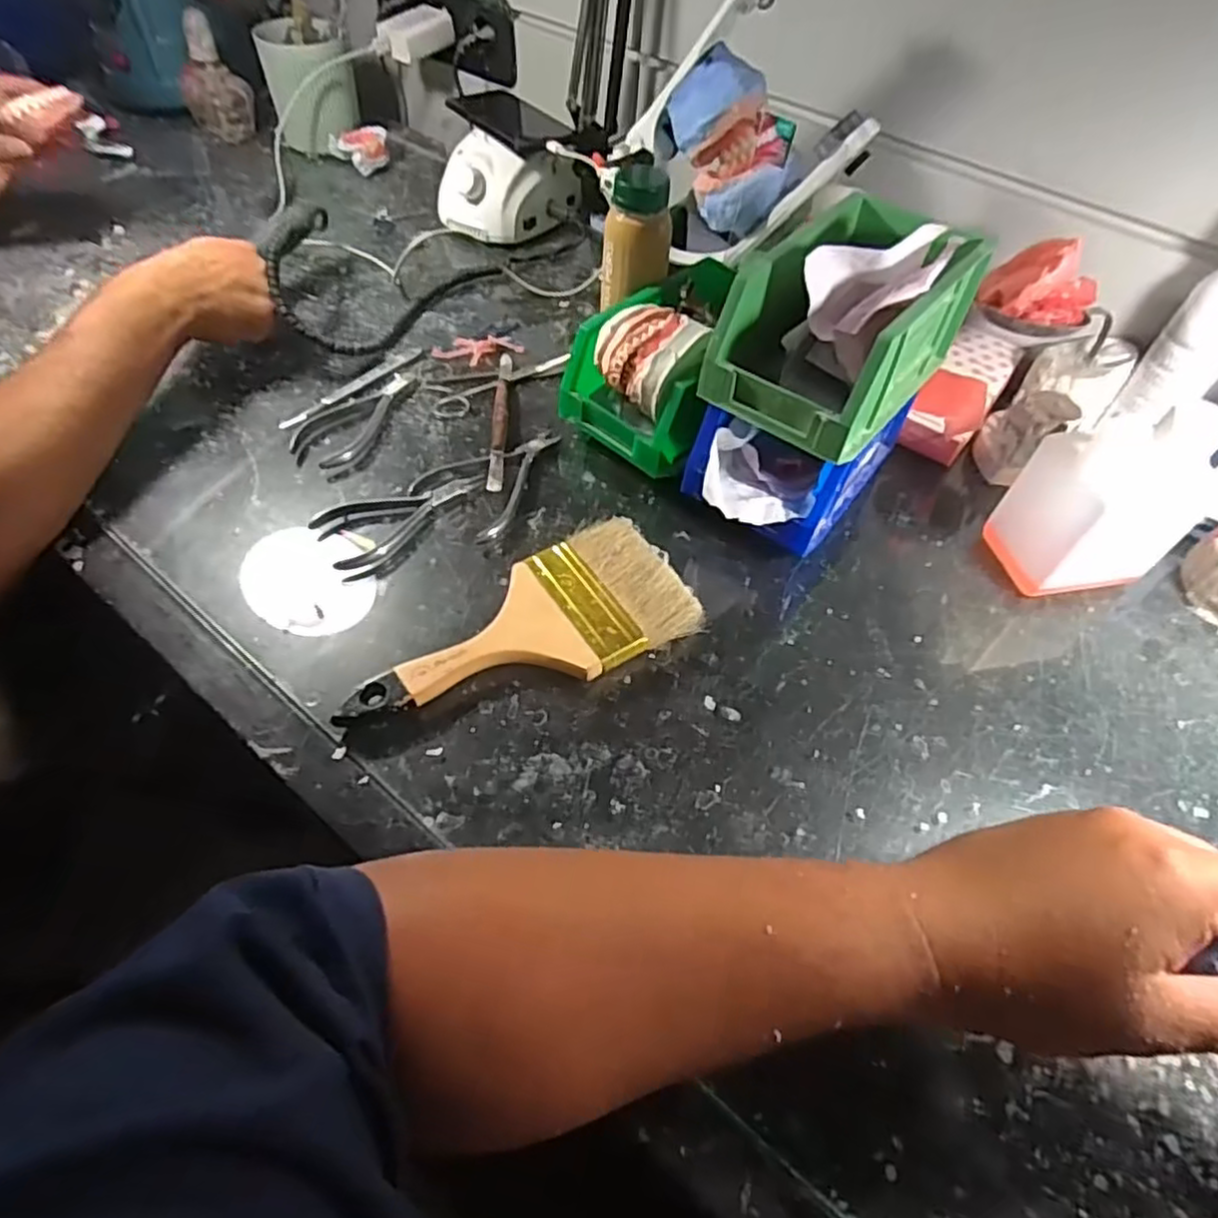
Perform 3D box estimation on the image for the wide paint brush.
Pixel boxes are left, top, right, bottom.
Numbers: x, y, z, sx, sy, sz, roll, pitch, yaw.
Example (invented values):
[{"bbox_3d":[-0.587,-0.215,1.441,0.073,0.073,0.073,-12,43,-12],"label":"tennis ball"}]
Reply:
[{"bbox_3d":[-0.056,0.013,0.446,0.217,0.021,0.098,-22,58,-19],"label":"wide paint brush"}]

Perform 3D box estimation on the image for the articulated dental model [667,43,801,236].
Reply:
[{"bbox_3d":[0.095,-0.359,0.561,0.076,0.101,0.083,-14,56,-13],"label":"articulated dental model"}]

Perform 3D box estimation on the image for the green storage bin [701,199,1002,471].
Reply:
[{"bbox_3d":[0.148,-0.177,0.449,0.098,0.083,0.169,35,59,20],"label":"green storage bin"}]

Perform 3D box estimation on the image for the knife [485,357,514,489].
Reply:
[{"bbox_3d":[-0.085,-0.151,0.566,0.013,0.014,0.167,0,54,-4],"label":"knife"}]

